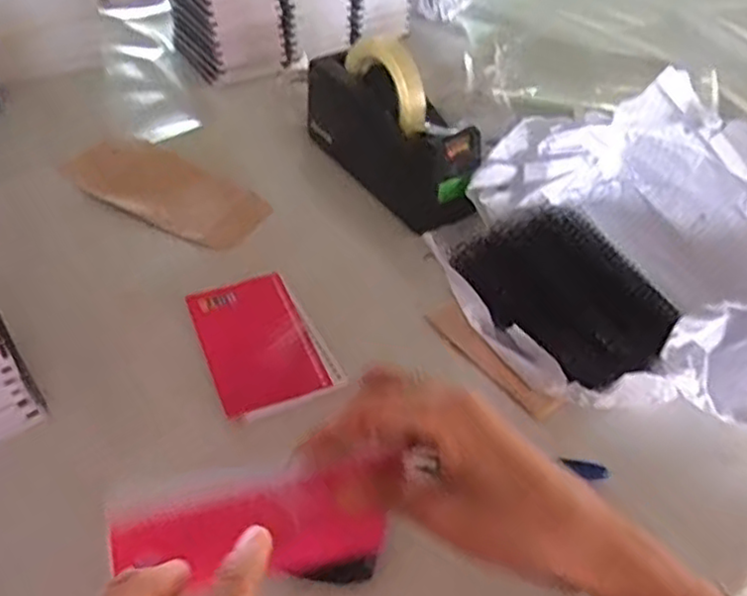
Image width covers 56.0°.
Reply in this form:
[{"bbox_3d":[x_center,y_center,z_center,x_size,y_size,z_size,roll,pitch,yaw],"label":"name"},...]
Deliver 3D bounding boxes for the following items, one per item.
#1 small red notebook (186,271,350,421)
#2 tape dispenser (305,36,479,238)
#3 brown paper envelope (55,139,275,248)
[{"bbox_3d":[-0.087,0.031,0.550,0.088,0.008,0.129,-15,48,-20],"label":"small red notebook"},{"bbox_3d":[0.021,-0.170,0.674,0.065,0.120,0.210,-26,52,-28],"label":"tape dispenser"},{"bbox_3d":[-0.201,-0.108,0.676,0.201,0.021,0.094,22,47,16],"label":"brown paper envelope"}]

